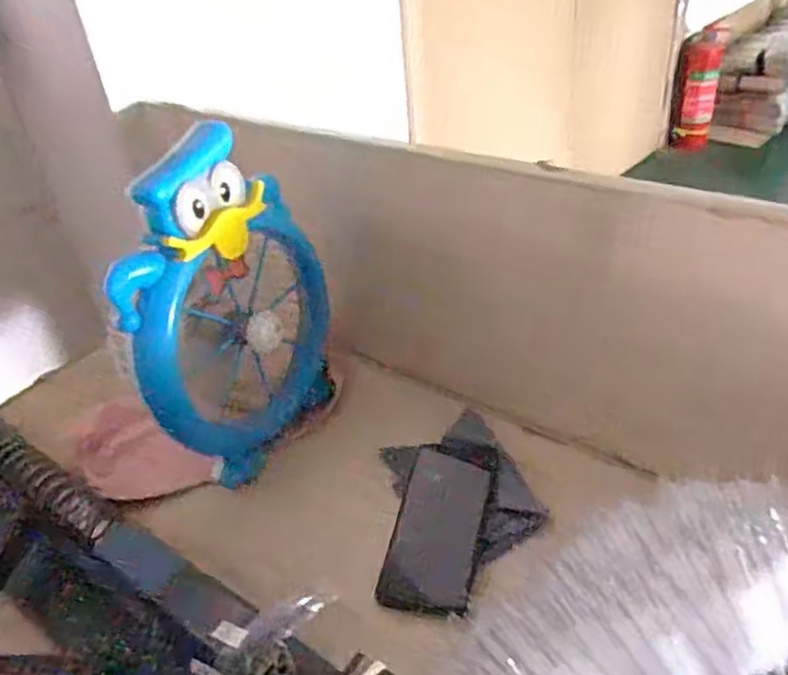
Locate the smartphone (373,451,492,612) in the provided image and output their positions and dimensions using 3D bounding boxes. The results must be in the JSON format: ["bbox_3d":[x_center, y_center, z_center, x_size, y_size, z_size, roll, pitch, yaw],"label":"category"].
[{"bbox_3d":[0.038,0.161,0.610,0.076,0.014,0.170,5,38,15],"label":"smartphone"}]

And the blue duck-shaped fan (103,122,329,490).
[{"bbox_3d":[-0.144,-0.023,0.660,0.084,0.295,0.214,9,39,19],"label":"blue duck-shaped fan"}]

